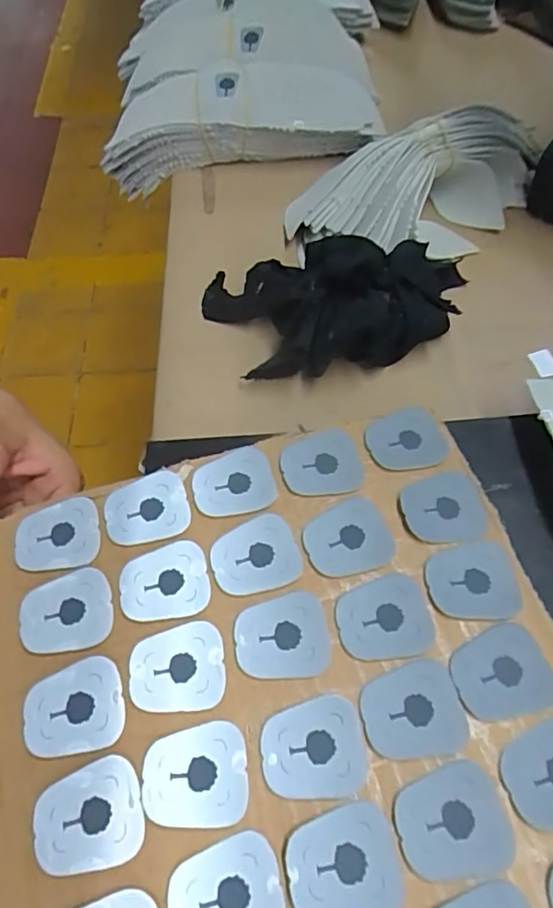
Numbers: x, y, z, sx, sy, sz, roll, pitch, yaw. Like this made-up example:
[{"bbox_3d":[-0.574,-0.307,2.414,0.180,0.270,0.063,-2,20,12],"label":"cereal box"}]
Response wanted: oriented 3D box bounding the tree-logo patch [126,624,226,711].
[{"bbox_3d":[-0.041,0.087,0.222,0.038,0.004,0.032,-7,62,-2],"label":"tree-logo patch"}]

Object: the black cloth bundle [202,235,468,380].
[{"bbox_3d":[0.036,-0.094,0.325,0.167,0.057,0.095,-1,60,2],"label":"black cloth bundle"}]

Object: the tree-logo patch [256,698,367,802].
[{"bbox_3d":[0.014,0.111,0.207,0.039,0.004,0.032,-8,62,-3],"label":"tree-logo patch"}]

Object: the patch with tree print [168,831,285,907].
[{"bbox_3d":[-0.017,0.152,0.186,0.038,0.004,0.033,-9,62,-3],"label":"patch with tree print"}]

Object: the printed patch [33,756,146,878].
[{"bbox_3d":[-0.068,0.132,0.199,0.038,0.004,0.033,-17,62,-7],"label":"printed patch"}]

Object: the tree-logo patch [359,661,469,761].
[{"bbox_3d":[0.053,0.101,0.214,0.038,0.004,0.031,-13,64,-6],"label":"tree-logo patch"}]

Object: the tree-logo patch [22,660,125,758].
[{"bbox_3d":[-0.081,0.102,0.218,0.038,0.004,0.032,-15,62,-8],"label":"tree-logo patch"}]

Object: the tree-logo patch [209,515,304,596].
[{"bbox_3d":[-0.010,0.046,0.244,0.038,0.004,0.032,-20,63,-9],"label":"tree-logo patch"}]

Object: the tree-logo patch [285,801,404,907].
[{"bbox_3d":[0.023,0.142,0.189,0.038,0.004,0.032,-10,62,-4],"label":"tree-logo patch"}]

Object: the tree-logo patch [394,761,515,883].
[{"bbox_3d":[0.064,0.132,0.195,0.039,0.004,0.032,-14,62,-6],"label":"tree-logo patch"}]

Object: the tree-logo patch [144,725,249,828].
[{"bbox_3d":[-0.031,0.120,0.203,0.038,0.004,0.033,-5,61,-1],"label":"tree-logo patch"}]

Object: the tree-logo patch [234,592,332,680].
[{"bbox_3d":[0.003,0.076,0.226,0.039,0.004,0.032,-10,62,-4],"label":"tree-logo patch"}]

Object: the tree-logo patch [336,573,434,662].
[{"bbox_3d":[0.045,0.069,0.230,0.038,0.004,0.032,-8,62,-3],"label":"tree-logo patch"}]

